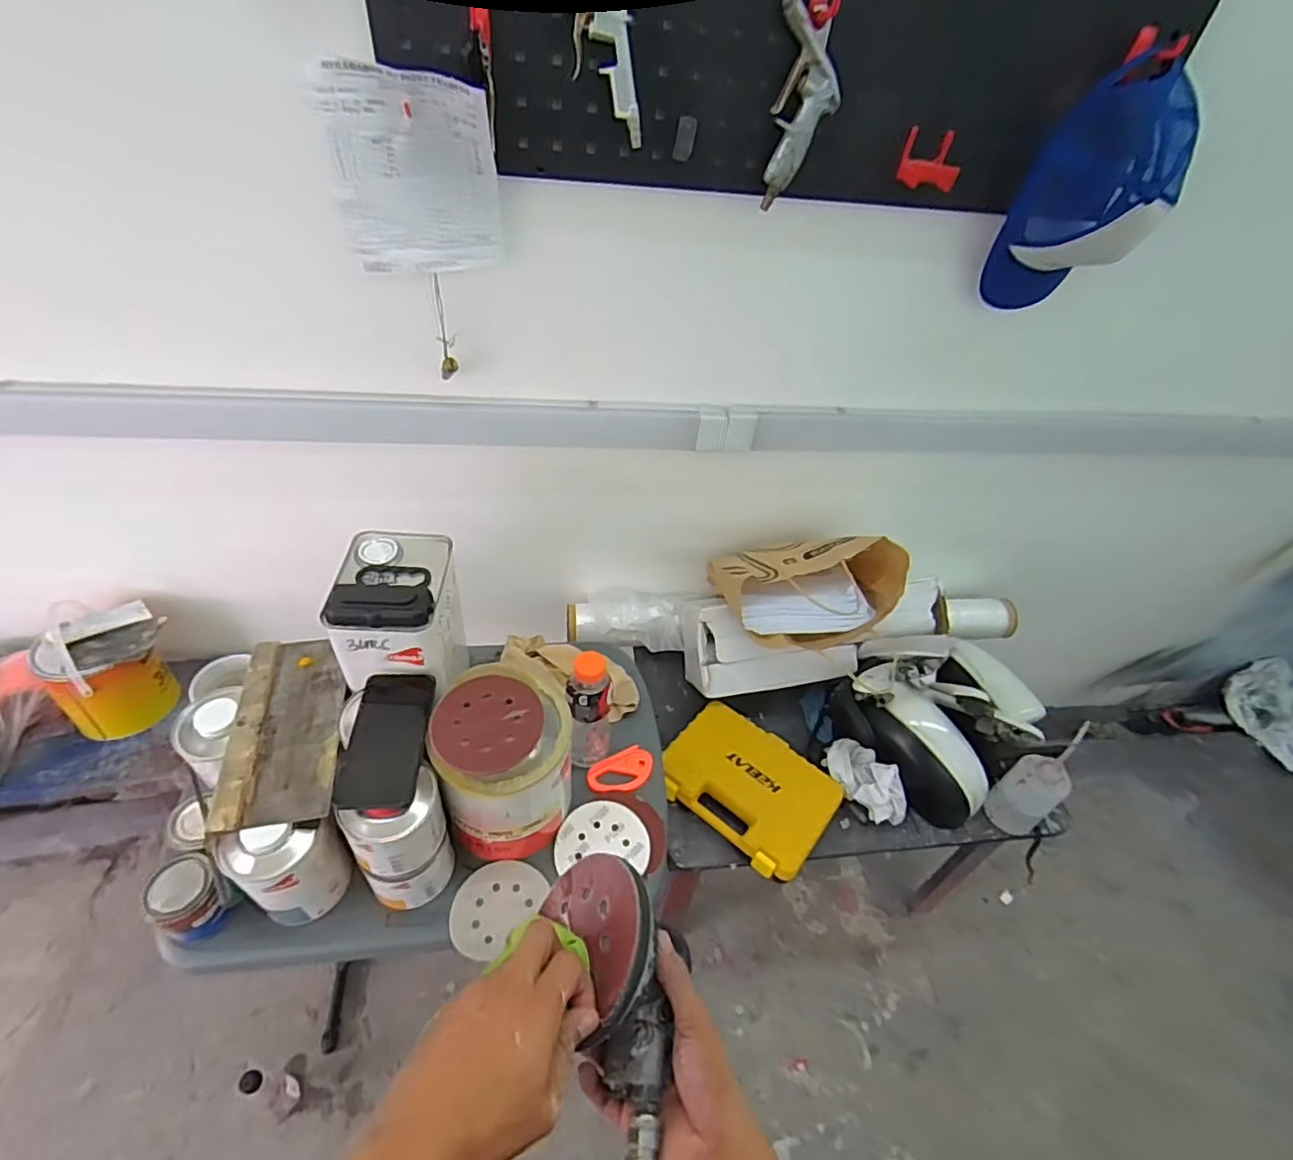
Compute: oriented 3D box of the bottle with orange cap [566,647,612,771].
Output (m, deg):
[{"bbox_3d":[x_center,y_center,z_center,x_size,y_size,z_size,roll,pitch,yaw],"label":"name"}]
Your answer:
[{"bbox_3d":[-0.076,0.170,0.849,0.057,0.214,0.072,5,45,-3],"label":"bottle with orange cap"}]

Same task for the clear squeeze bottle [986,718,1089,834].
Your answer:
[{"bbox_3d":[0.636,0.325,0.998,0.080,0.205,0.079,-22,52,-27],"label":"clear squeeze bottle"}]

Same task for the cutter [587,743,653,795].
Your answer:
[{"bbox_3d":[-0.035,0.279,0.899,0.099,0.008,0.061,-20,51,-25],"label":"cutter"}]

